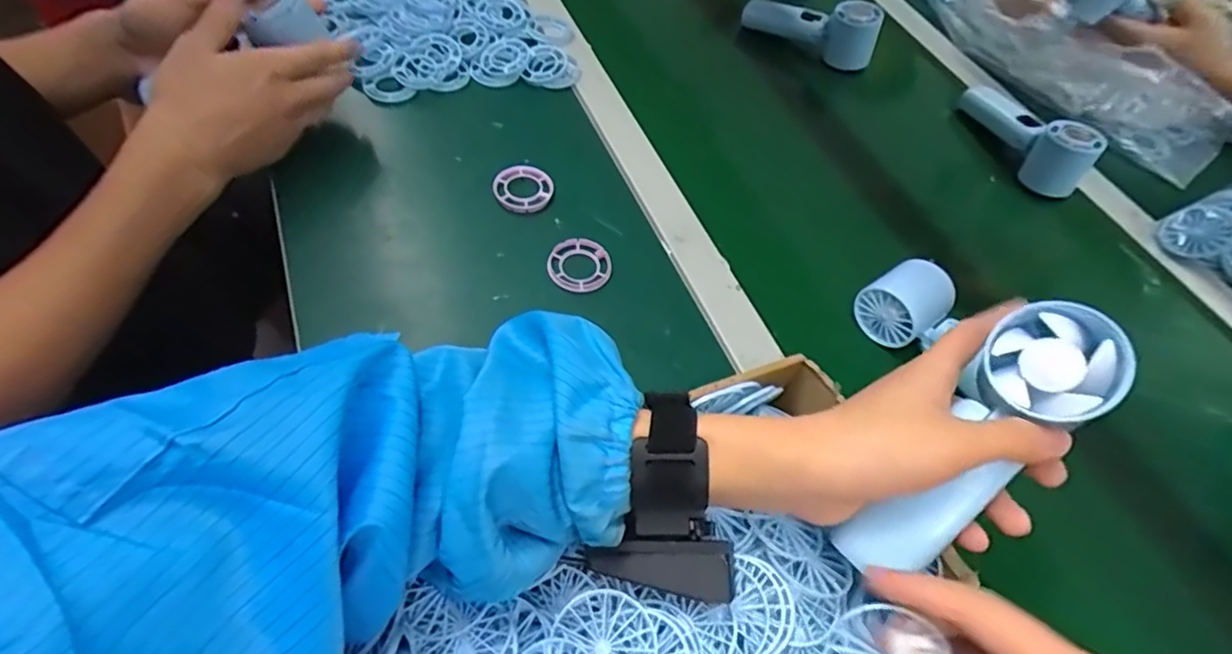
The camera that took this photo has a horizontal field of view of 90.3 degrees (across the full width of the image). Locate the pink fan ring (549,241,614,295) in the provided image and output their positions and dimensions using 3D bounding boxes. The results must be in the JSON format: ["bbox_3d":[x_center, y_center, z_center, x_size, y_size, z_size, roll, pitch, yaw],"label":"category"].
[{"bbox_3d":[-0.030,-0.050,0.513,0.052,0.008,0.051,8,57,1],"label":"pink fan ring"}]

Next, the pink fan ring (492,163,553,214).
[{"bbox_3d":[-0.084,-0.126,0.556,0.050,0.011,0.055,2,57,-3],"label":"pink fan ring"}]

